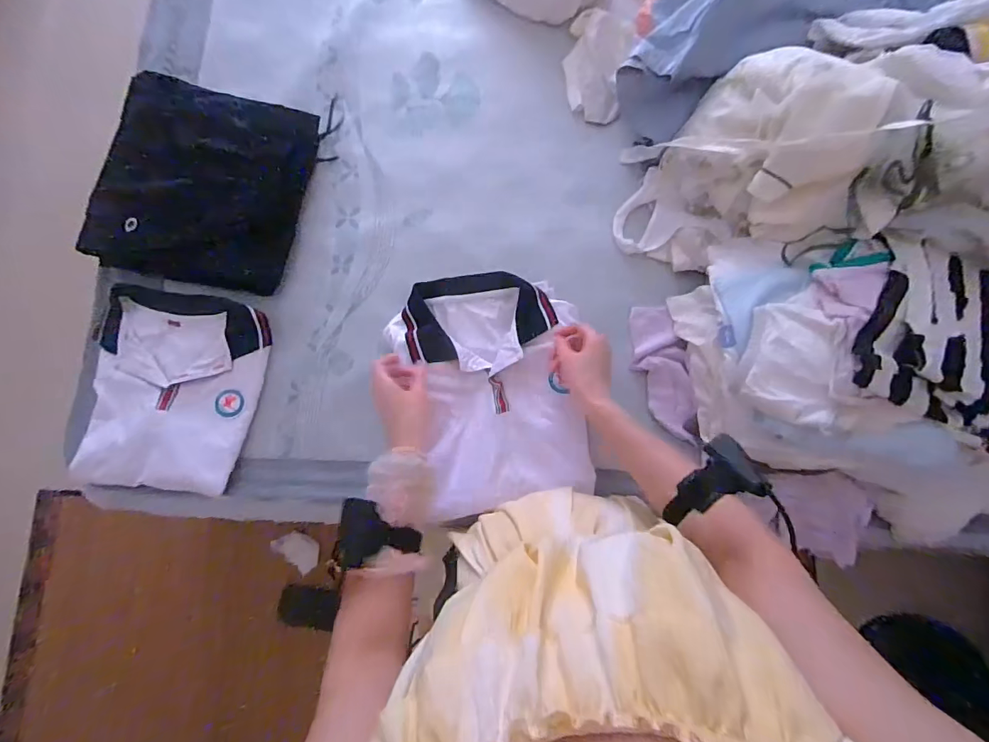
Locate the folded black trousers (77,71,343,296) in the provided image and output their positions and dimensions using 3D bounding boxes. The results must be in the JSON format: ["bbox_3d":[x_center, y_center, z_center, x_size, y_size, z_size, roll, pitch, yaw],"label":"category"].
[{"bbox_3d":[-0.454,-0.301,0.706,0.296,0.028,0.326,16,80,-10],"label":"folded black trousers"}]

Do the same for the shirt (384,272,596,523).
[{"bbox_3d":[-0.002,0.019,0.645,0.248,0.026,0.337,-15,80,1],"label":"shirt"}]

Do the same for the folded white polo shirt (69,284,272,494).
[{"bbox_3d":[-0.485,0.028,0.671,0.240,0.053,0.286,7,81,4],"label":"folded white polo shirt"}]

